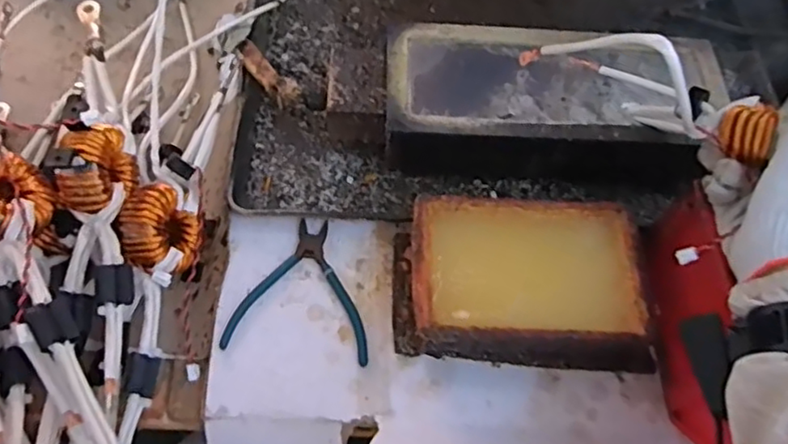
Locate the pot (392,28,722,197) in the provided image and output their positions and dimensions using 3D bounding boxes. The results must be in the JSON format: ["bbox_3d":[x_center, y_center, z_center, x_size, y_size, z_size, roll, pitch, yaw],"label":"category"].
[{"bbox_3d":[0.161,-0.124,0.646,0.340,0.074,0.149,1,61,-4],"label":"pot"}]

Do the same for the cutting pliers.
[{"bbox_3d":[-0.082,0.059,0.574,0.125,0.007,0.131,6,61,-1],"label":"cutting pliers"}]

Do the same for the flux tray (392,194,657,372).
[{"bbox_3d":[0.116,0.053,0.558,0.227,0.066,0.142,2,61,-3],"label":"flux tray"}]

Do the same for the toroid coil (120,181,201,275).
[{"bbox_3d":[-0.208,0.006,0.551,0.062,0.051,0.068,2,61,-3],"label":"toroid coil"}]

